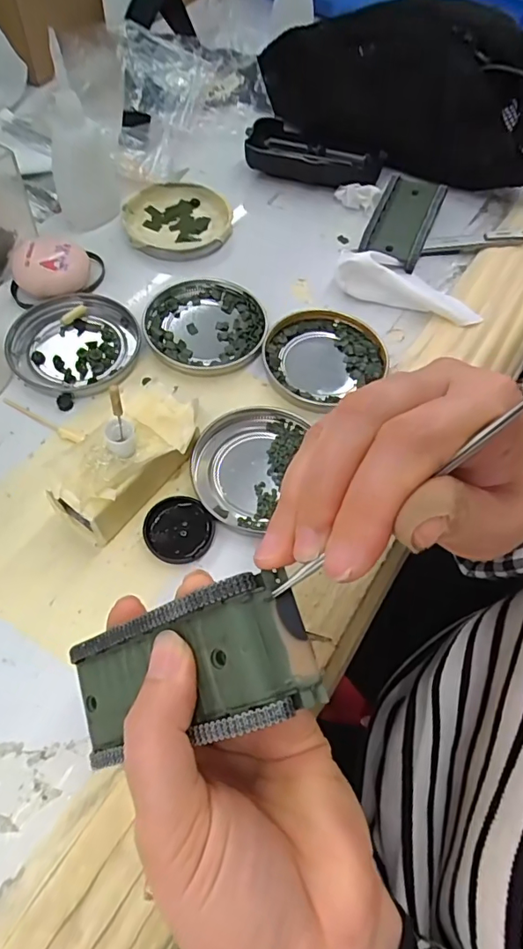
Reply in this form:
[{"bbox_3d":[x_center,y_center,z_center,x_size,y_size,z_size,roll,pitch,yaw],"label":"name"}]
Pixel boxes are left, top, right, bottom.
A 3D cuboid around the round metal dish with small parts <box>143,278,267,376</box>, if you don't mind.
[{"bbox_3d":[-0.037,-0.099,0.338,0.077,0.008,0.077,1,61,-3],"label":"round metal dish with small parts"}]

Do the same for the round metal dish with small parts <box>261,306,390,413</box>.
[{"bbox_3d":[0.039,-0.078,0.331,0.078,0.007,0.069,-31,67,-19],"label":"round metal dish with small parts"}]

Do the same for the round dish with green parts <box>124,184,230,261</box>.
[{"bbox_3d":[-0.063,-0.193,0.387,0.078,0.010,0.075,2,61,-3],"label":"round dish with green parts"}]

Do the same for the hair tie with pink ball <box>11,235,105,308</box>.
[{"bbox_3d":[-0.138,-0.139,0.343,0.054,0.023,0.046,-2,61,-5],"label":"hair tie with pink ball"}]

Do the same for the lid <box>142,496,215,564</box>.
[{"bbox_3d":[-0.043,0.029,0.268,0.035,0.007,0.034,2,61,-3],"label":"lid"}]

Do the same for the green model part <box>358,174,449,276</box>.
[{"bbox_3d":[0.108,-0.195,0.391,0.044,0.024,0.085,21,62,8],"label":"green model part"}]

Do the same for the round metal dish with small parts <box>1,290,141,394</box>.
[{"bbox_3d":[-0.118,-0.084,0.323,0.078,0.009,0.077,2,61,-3],"label":"round metal dish with small parts"}]

